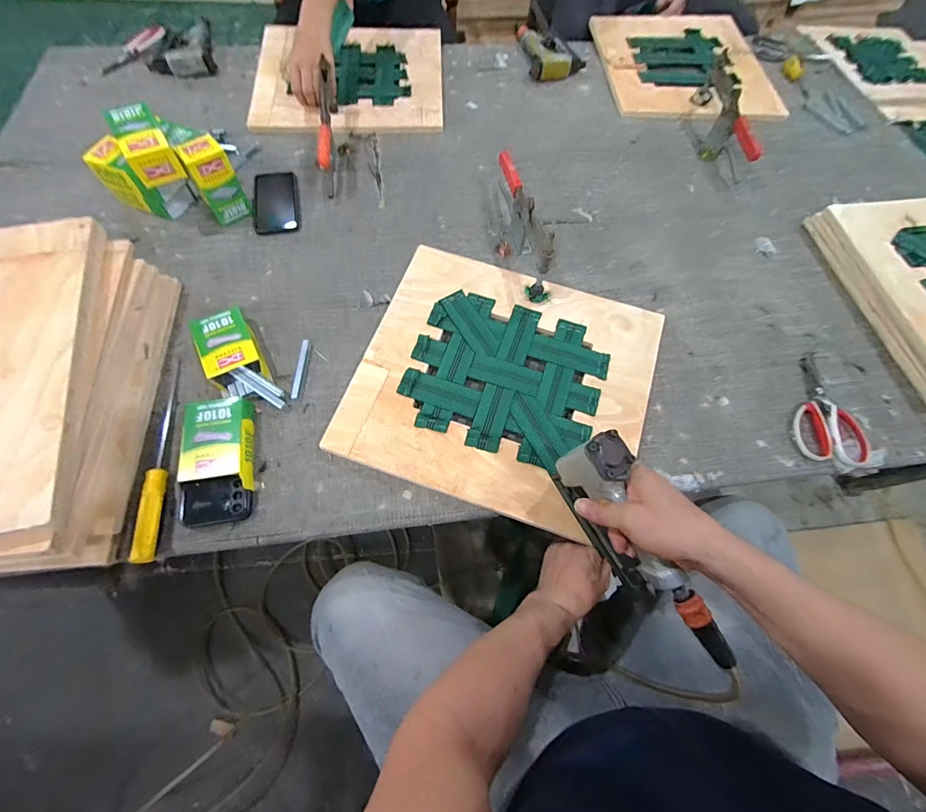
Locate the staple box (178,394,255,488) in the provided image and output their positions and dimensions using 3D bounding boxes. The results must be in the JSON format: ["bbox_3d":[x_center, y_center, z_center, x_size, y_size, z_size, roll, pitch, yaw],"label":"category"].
[{"bbox_3d":[-0.331,0.049,0.528,0.084,0.025,0.129,-8,66,-7],"label":"staple box"}]

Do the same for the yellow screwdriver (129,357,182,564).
[{"bbox_3d":[-0.405,0.055,0.523,0.020,0.025,0.291,-8,66,-7],"label":"yellow screwdriver"}]

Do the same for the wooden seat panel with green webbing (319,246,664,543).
[{"bbox_3d":[0.066,-0.048,0.596,0.416,0.010,0.390,18,66,6],"label":"wooden seat panel with green webbing"}]

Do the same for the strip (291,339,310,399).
[{"bbox_3d":[-0.249,-0.057,0.598,0.011,0.006,0.100,3,65,-1],"label":"strip"}]

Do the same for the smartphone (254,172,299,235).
[{"bbox_3d":[-0.361,-0.397,0.753,0.080,0.004,0.168,-11,66,-8],"label":"smartphone"}]

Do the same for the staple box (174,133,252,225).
[{"bbox_3d":[-0.429,-0.390,0.682,0.067,0.118,0.057,-32,71,-16],"label":"staple box"}]

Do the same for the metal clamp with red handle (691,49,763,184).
[{"bbox_3d":[0.565,-0.620,0.846,0.068,0.103,0.309,7,65,0],"label":"metal clamp with red handle"}]

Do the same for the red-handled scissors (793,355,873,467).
[{"bbox_3d":[0.563,0.005,0.600,0.099,0.018,0.180,14,65,4],"label":"red-handled scissors"}]

